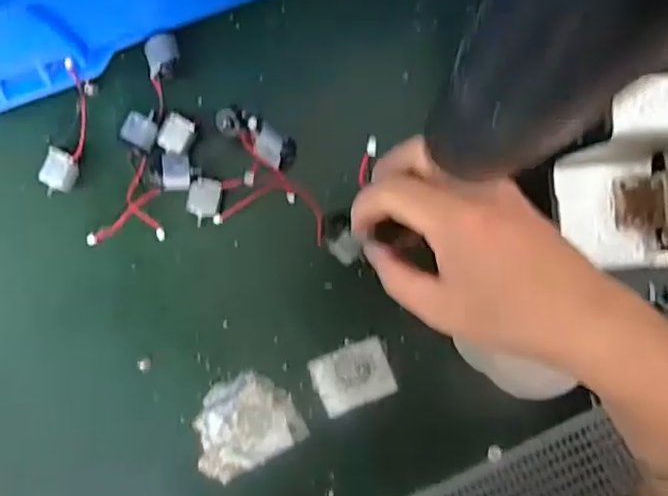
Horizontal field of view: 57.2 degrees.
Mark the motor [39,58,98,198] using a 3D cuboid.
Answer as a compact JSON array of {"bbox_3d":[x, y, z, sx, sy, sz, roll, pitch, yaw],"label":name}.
[{"bbox_3d":[-0.156,-0.068,0.364,0.019,0.032,0.075,20,88,2],"label":"motor"}]

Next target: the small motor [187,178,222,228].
[{"bbox_3d":[-0.078,-0.027,0.369,0.018,0.015,0.027,12,87,1],"label":"small motor"}]

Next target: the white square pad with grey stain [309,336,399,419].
[{"bbox_3d":[0.012,0.079,0.376,0.047,0.004,0.036,-21,87,0],"label":"white square pad with grey stain"}]

